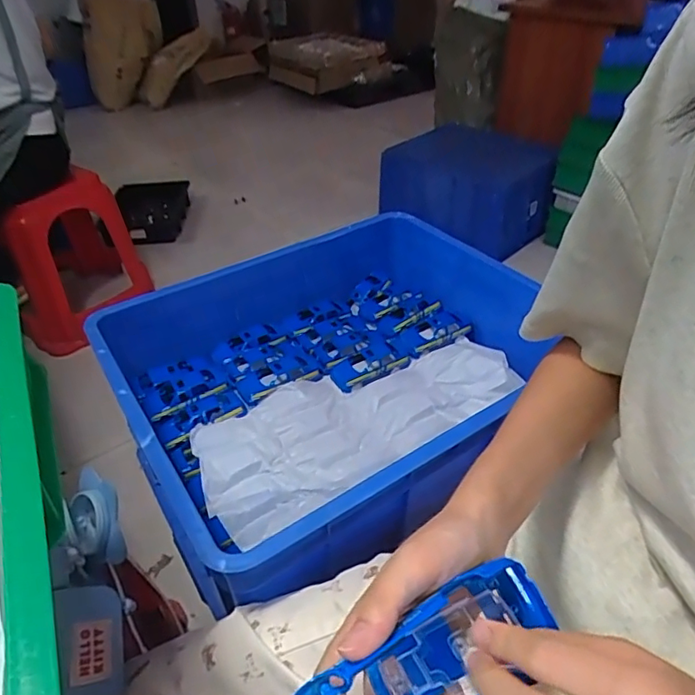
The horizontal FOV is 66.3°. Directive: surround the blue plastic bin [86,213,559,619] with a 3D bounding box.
[{"bbox_3d":[0.009,0.018,0.774,0.613,0.156,0.472,-26,44,-27],"label":"blue plastic bin"}]

